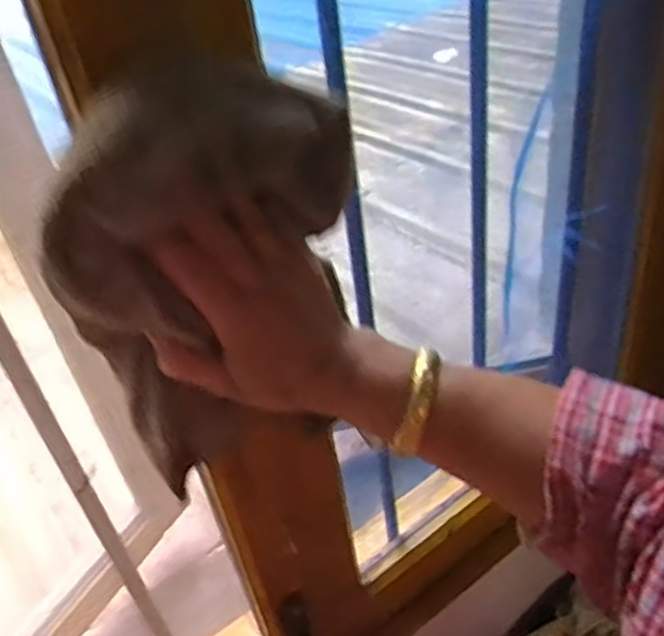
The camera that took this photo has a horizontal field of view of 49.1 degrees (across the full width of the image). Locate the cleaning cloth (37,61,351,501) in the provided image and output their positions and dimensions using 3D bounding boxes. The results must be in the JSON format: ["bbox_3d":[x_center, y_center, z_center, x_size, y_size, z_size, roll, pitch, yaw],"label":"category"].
[{"bbox_3d":[-0.057,-0.005,0.377,0.141,0.244,0.047,-23,42,-19],"label":"cleaning cloth"}]

